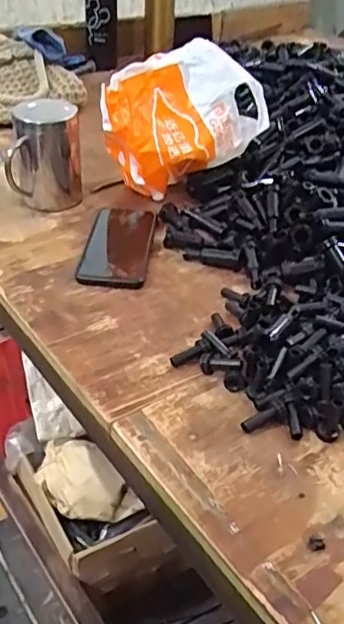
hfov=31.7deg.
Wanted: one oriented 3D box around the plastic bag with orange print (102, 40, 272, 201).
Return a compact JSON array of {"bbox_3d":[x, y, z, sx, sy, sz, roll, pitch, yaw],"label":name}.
[{"bbox_3d":[0.009,-0.239,0.776,0.206,0.156,0.107,-16,42,-23],"label":"plastic bag with orange print"}]

